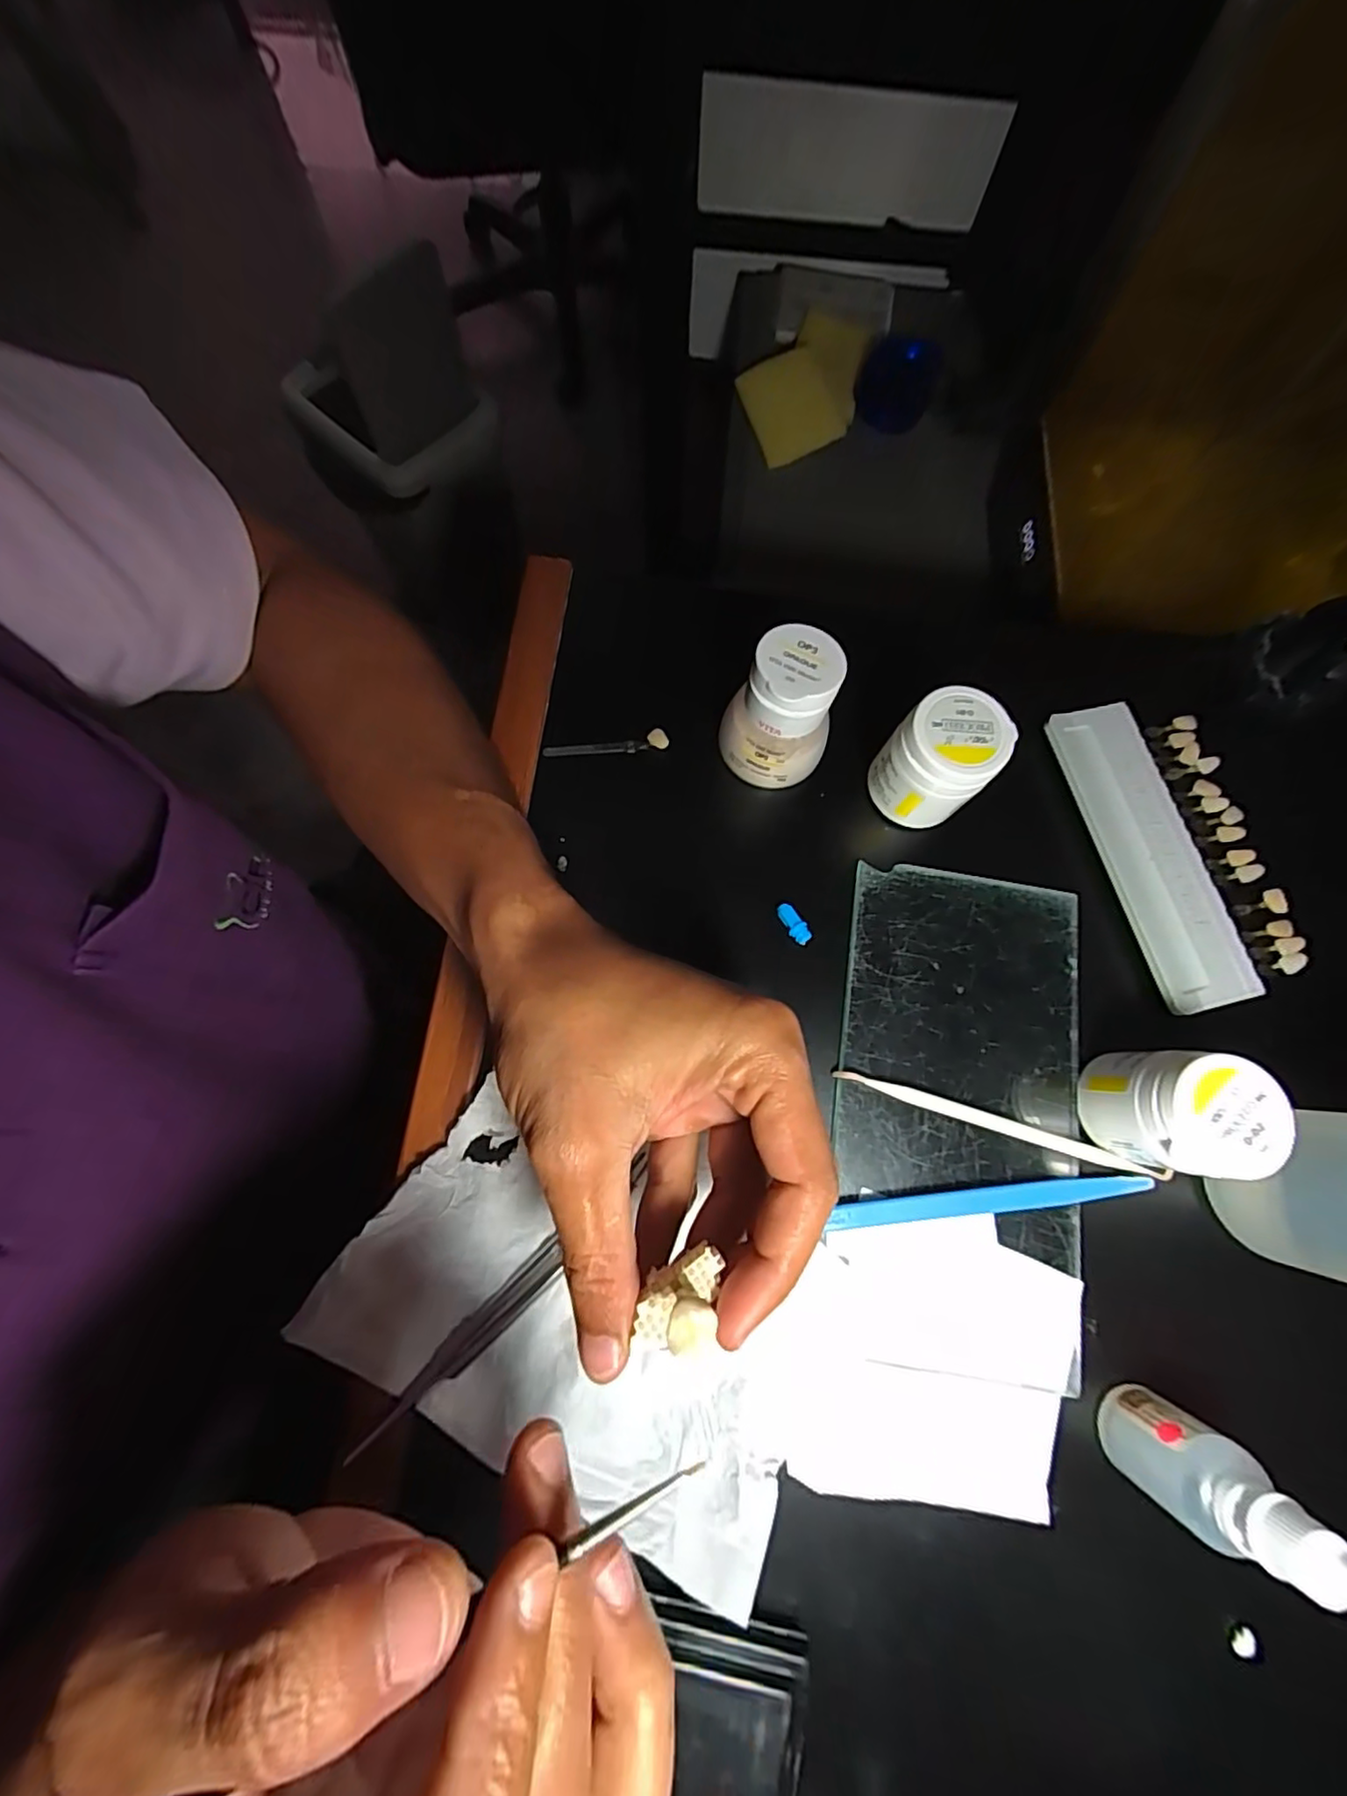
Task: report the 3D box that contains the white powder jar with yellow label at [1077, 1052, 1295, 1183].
[{"bbox_3d":[0.191,0.082,0.240,0.042,0.050,0.041,0,74,-1],"label":"white powder jar with yellow label"}]

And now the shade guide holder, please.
[{"bbox_3d":[0.235,-0.025,0.293,0.072,0.009,0.145,-12,75,-5],"label":"shade guide holder"}]

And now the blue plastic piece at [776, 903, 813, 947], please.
[{"bbox_3d":[0.054,0.011,0.279,0.008,0.005,0.019,-28,77,-9],"label":"blue plastic piece"}]

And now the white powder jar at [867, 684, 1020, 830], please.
[{"bbox_3d":[0.117,-0.060,0.275,0.043,0.053,0.041,0,74,-1],"label":"white powder jar"}]

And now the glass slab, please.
[{"bbox_3d":[0.120,0.085,0.263,0.101,0.007,0.197,9,74,1],"label":"glass slab"}]

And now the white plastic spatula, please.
[{"bbox_3d":[0.134,0.093,0.259,0.136,0.007,0.006,17,74,4],"label":"white plastic spatula"}]

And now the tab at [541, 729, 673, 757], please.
[{"bbox_3d":[-0.033,-0.074,0.301,0.060,0.006,0.006,-7,74,-3],"label":"tab"}]

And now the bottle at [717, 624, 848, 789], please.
[{"bbox_3d":[0.047,-0.082,0.275,0.045,0.066,0.042,0,74,-1],"label":"bottle"}]

